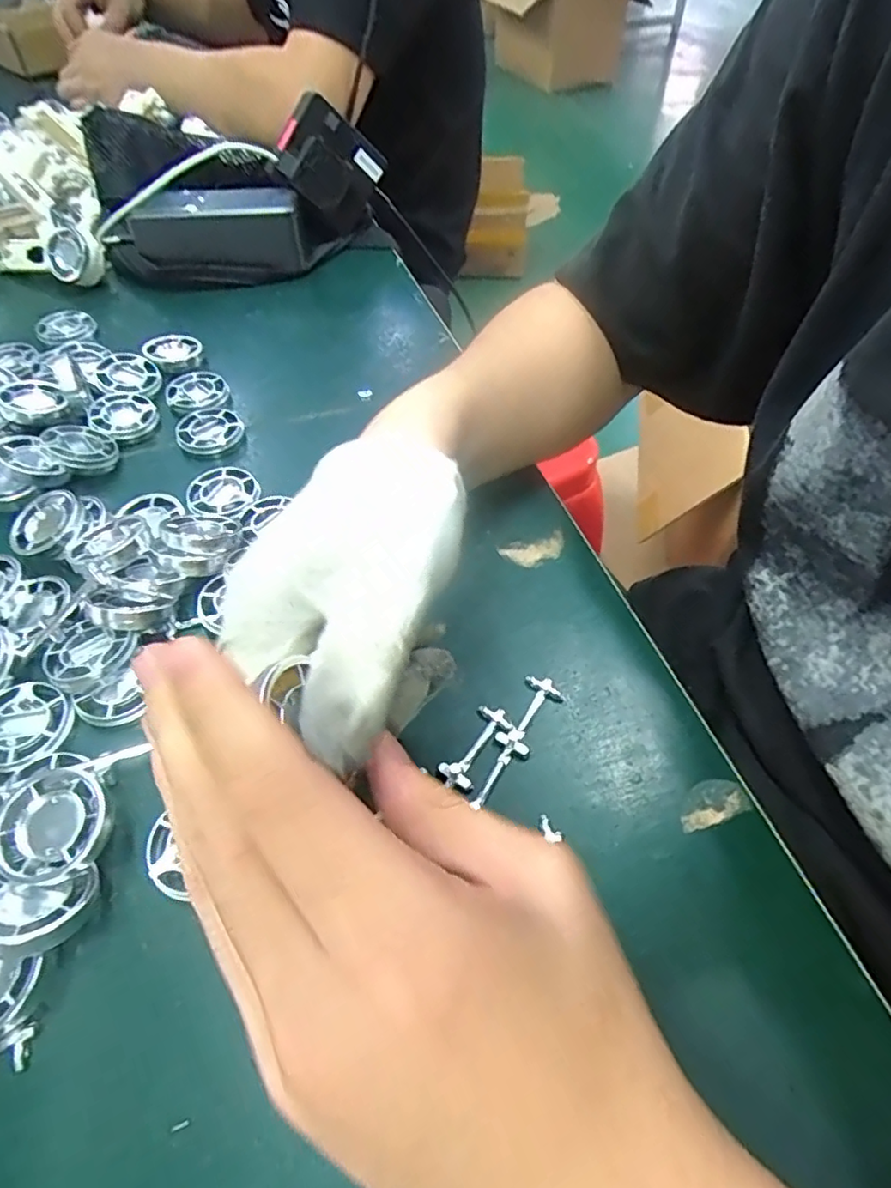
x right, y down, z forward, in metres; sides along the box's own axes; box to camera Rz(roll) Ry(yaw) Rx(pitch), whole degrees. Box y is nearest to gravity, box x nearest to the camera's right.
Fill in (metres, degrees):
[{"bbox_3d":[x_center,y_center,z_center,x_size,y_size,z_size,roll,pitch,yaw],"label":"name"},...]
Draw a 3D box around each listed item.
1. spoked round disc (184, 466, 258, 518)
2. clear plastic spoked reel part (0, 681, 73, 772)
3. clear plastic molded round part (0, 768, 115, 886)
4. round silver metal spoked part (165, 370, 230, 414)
[{"bbox_3d":[-0.124,-0.056,0.339,0.038,0.006,0.039,1,53,-1],"label":"spoked round disc"},{"bbox_3d":[-0.179,0.054,0.254,0.039,0.006,0.036,1,53,-1],"label":"clear plastic spoked reel part"},{"bbox_3d":[-0.141,0.084,0.219,0.038,0.012,0.037,1,53,-1],"label":"clear plastic molded round part"},{"bbox_3d":[-0.164,-0.134,0.399,0.041,0.004,0.039,1,53,-1],"label":"round silver metal spoked part"}]

